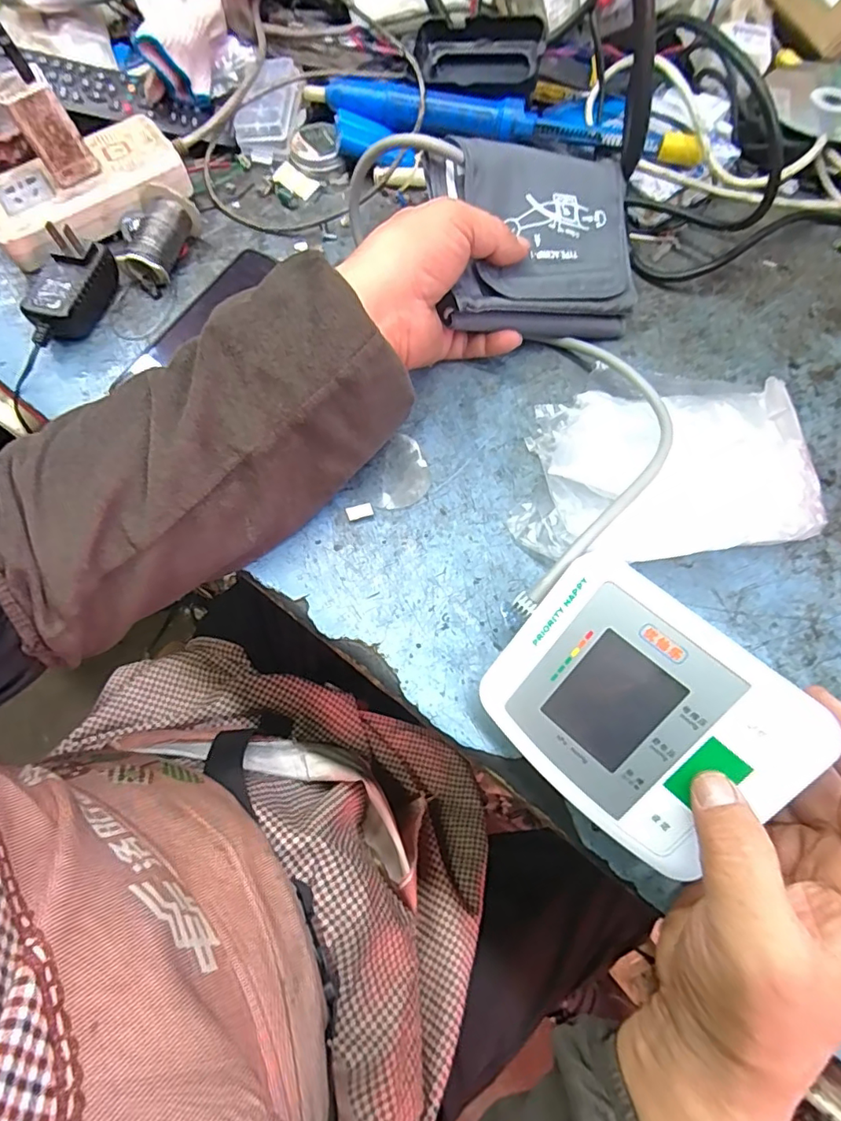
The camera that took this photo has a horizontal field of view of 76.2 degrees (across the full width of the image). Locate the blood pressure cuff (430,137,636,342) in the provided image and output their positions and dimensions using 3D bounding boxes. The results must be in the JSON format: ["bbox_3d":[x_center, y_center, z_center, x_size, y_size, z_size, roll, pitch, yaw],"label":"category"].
[{"bbox_3d":[0.083,-0.218,0.370,0.146,0.021,0.119,-9,97,-20],"label":"blood pressure cuff"}]

